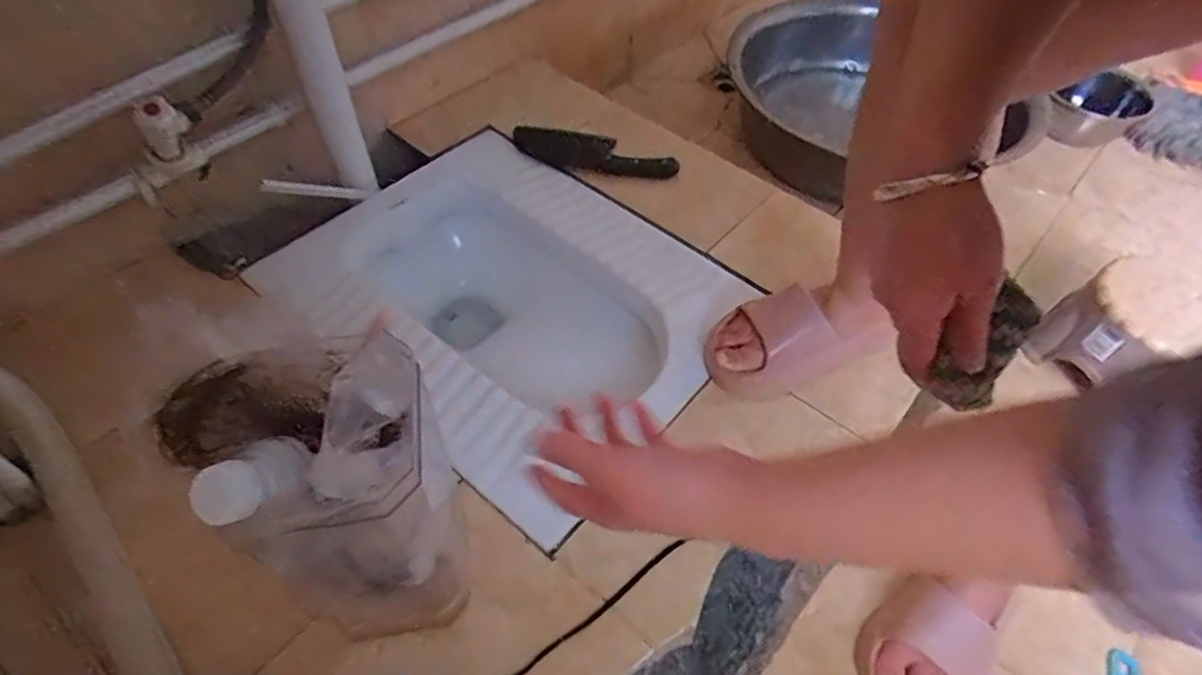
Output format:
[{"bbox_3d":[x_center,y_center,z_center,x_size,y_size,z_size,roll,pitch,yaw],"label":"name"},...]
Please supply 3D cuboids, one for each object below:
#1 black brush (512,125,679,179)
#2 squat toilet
[{"bbox_3d":[-0.016,-0.272,0.945,0.252,0.029,0.076,18,54,9],"label":"black brush"},{"bbox_3d":[-0.116,-0.007,0.864,0.511,0.224,0.420,36,59,21],"label":"squat toilet"}]

